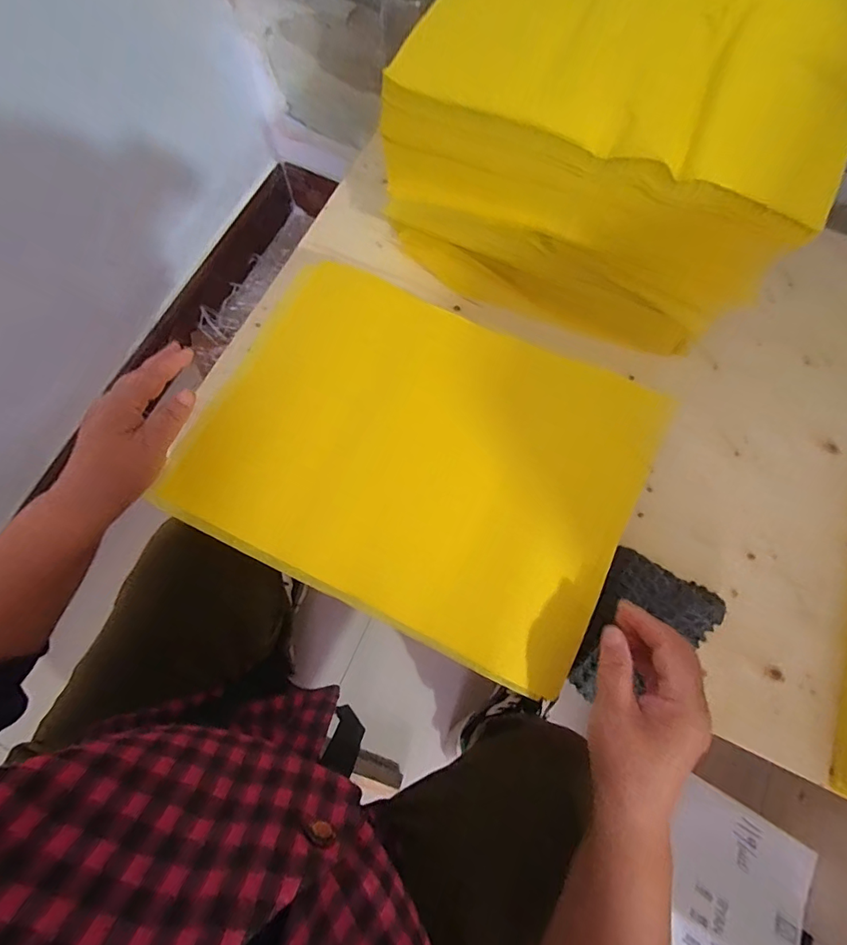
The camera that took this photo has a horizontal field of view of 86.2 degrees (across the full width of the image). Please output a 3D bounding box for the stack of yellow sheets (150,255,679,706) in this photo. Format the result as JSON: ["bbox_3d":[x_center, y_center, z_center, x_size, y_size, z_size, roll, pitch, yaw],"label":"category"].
[{"bbox_3d":[-0.004,-0.023,0.395,0.362,0.028,0.284,25,74,5],"label":"stack of yellow sheets"}]

